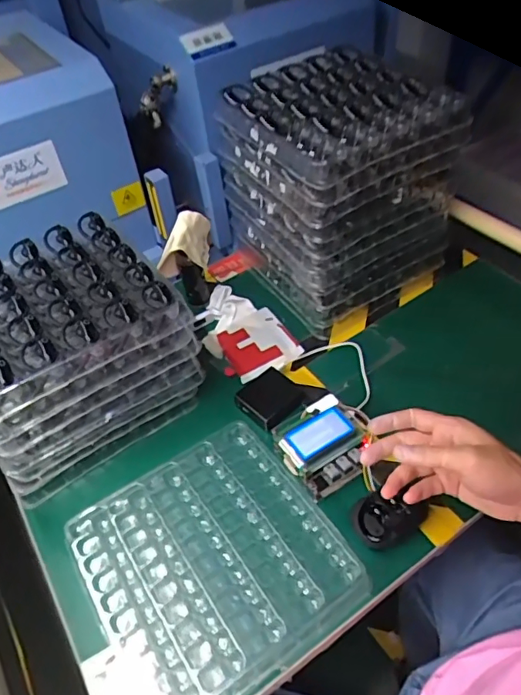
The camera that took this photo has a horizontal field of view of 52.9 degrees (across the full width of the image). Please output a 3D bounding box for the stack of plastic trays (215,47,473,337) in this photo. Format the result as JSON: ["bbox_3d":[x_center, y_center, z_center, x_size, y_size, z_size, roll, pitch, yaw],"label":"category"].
[{"bbox_3d":[0.123,-0.241,0.841,0.273,0.325,0.278,-29,59,-21],"label":"stack of plastic trays"}]

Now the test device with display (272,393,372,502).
[{"bbox_3d":[0.086,0.116,0.664,0.117,0.038,0.106,-29,59,-22],"label":"test device with display"}]

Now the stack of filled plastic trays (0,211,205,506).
[{"bbox_3d":[-0.258,-0.002,0.704,0.266,0.197,0.259,-31,59,-22],"label":"stack of filled plastic trays"}]

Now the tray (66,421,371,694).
[{"bbox_3d":[-0.056,0.237,0.589,0.261,0.037,0.274,-30,59,-22],"label":"tray"}]

